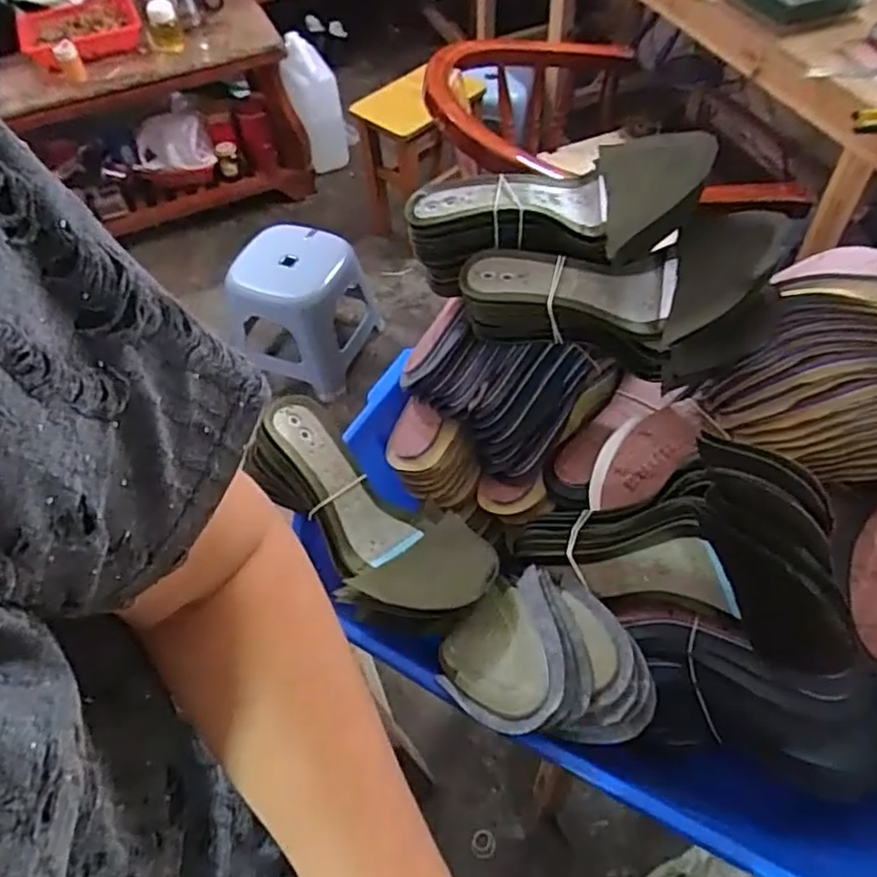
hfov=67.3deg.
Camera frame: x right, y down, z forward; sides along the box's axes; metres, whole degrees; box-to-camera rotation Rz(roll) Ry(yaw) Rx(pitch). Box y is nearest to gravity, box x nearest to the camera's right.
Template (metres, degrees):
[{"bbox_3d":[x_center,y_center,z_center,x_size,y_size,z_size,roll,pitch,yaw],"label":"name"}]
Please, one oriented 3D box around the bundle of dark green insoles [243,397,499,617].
[{"bbox_3d":[-0.067,0.062,0.556,0.237,0.060,0.118,39,63,12],"label":"bundle of dark green insoles"}]

